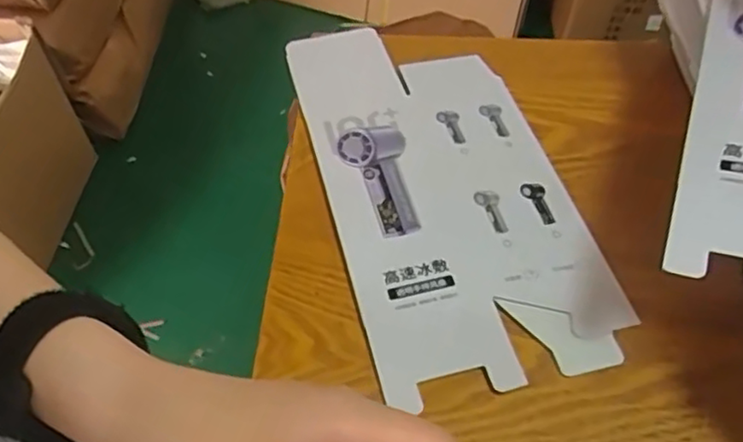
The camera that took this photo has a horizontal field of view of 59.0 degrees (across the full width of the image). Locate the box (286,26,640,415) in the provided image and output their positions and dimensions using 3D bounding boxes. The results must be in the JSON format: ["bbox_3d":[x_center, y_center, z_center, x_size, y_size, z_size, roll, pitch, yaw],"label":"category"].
[{"bbox_3d":[0.040,-0.031,0.403,0.139,0.008,0.278,-11,52,-9],"label":"box"}]

